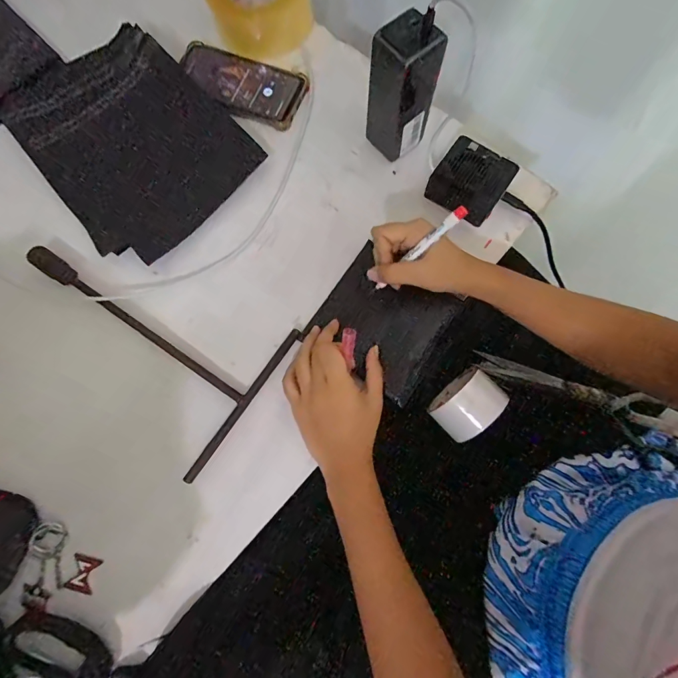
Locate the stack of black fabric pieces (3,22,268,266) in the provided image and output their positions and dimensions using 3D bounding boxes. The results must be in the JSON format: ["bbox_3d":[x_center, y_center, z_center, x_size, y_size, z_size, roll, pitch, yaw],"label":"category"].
[{"bbox_3d":[-0.249,-0.241,0.451,0.207,0.022,0.272,-42,81,-10],"label":"stack of black fabric pieces"}]

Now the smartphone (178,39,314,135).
[{"bbox_3d":[-0.123,-0.318,0.472,0.159,0.010,0.083,22,77,4],"label":"smartphone"}]

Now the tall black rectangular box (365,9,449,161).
[{"bbox_3d":[0.064,-0.251,0.391,0.058,0.136,0.053,-32,79,-8],"label":"tall black rectangular box"}]

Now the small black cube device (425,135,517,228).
[{"bbox_3d":[0.148,-0.178,0.429,0.076,0.037,0.065,34,78,7],"label":"small black cube device"}]

